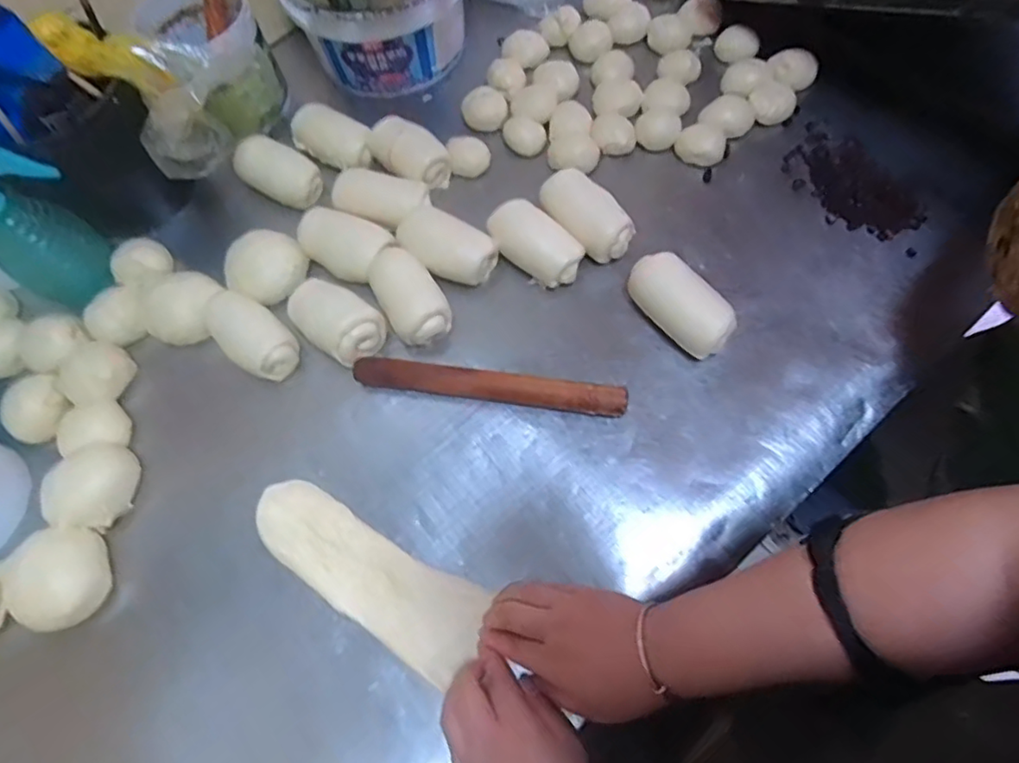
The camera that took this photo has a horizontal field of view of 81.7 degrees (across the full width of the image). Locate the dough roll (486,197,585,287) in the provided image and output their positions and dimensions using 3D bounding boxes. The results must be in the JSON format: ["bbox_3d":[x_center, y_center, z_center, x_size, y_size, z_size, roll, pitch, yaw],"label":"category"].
[{"bbox_3d":[0.026,-0.136,0.587,0.103,0.039,0.053,38,75,16],"label":"dough roll"}]

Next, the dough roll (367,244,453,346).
[{"bbox_3d":[-0.096,-0.081,0.564,0.055,0.035,0.098,-30,70,-9],"label":"dough roll"}]

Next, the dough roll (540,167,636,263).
[{"bbox_3d":[0.076,-0.168,0.593,0.052,0.035,0.105,-41,72,-13],"label":"dough roll"}]

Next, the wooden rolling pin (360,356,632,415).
[{"bbox_3d":[-0.020,0.004,0.527,0.239,0.022,0.021,7,69,10],"label":"wooden rolling pin"}]

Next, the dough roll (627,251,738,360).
[{"bbox_3d":[0.157,-0.072,0.546,0.048,0.038,0.108,-38,72,-12],"label":"dough roll"}]

